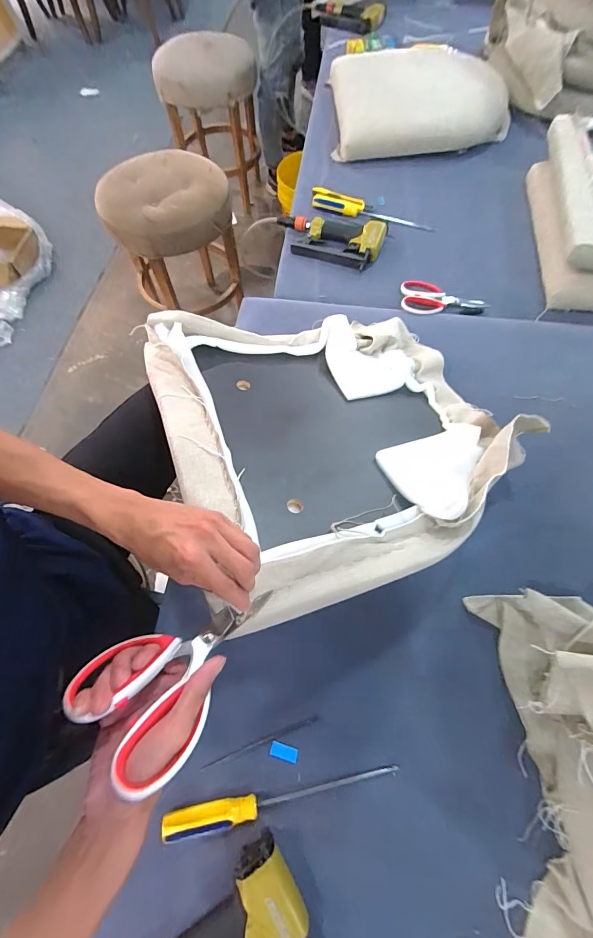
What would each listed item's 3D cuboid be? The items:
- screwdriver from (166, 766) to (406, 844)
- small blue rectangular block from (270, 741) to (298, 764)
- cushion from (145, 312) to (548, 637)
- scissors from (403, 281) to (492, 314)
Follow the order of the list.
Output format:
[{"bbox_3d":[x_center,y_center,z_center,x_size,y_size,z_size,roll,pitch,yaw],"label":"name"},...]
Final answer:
[{"bbox_3d":[-0.016,0.415,0.473,0.291,0.027,0.035,-10,66,-3],"label":"screwdriver"},{"bbox_3d":[-0.017,0.375,0.505,0.036,0.004,0.017,14,67,7],"label":"small blue rectangular block"},{"bbox_3d":[0.074,-0.073,0.558,0.497,0.058,0.452,-13,59,-20],"label":"cushion"},{"bbox_3d":[0.316,-0.364,0.816,0.182,0.018,0.083,3,66,2],"label":"scissors"}]

